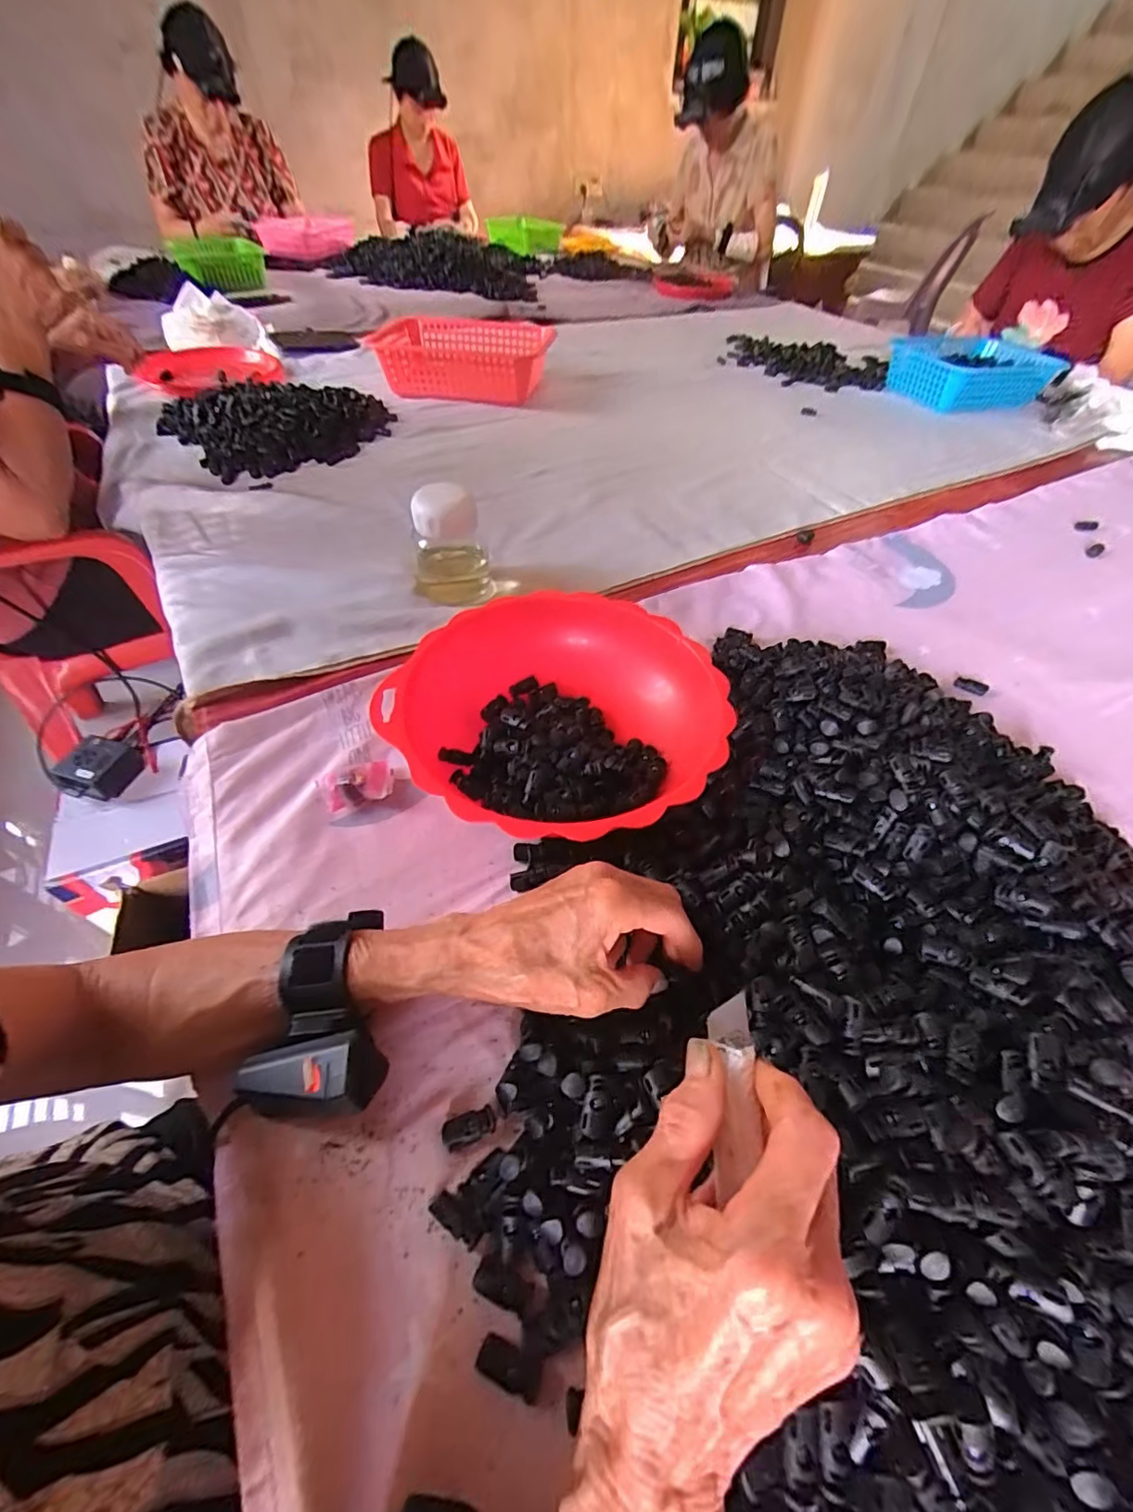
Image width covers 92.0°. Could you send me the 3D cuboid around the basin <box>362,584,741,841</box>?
[{"bbox_3d":[-0.005,-0.025,0.429,0.236,0.071,0.223,1,50,-1],"label":"basin"}]

